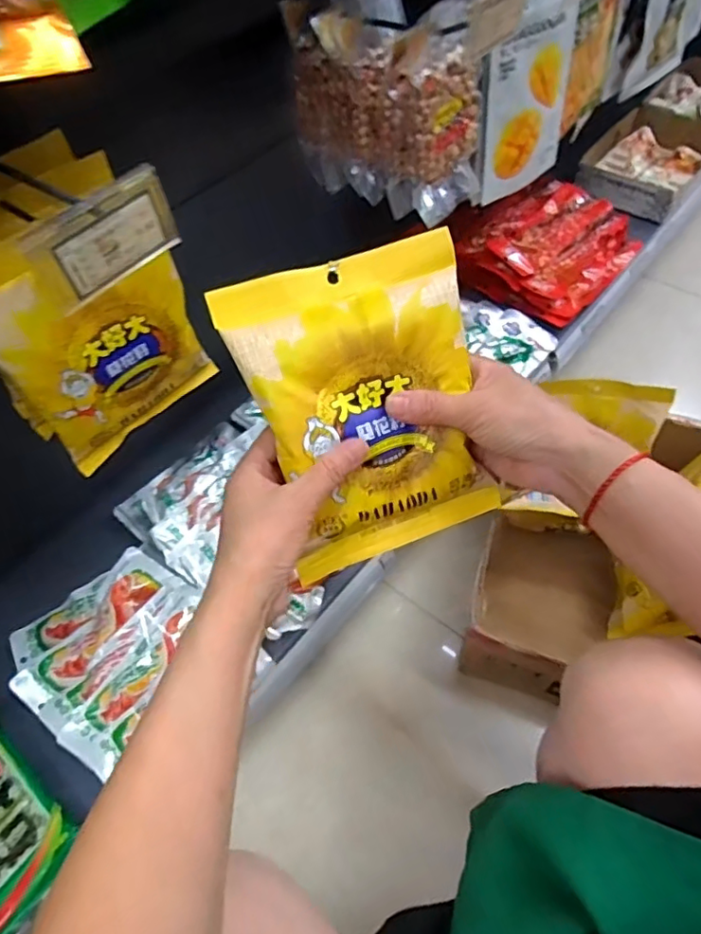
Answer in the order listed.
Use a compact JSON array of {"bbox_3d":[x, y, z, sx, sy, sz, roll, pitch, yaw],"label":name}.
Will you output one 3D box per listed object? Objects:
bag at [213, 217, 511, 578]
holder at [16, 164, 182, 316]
[{"bbox_3d":[0.015,-0.033,0.371,0.147,0.195,0.036,-19,19,-10],"label":"bag"},{"bbox_3d":[-0.132,-0.123,0.310,0.011,0.044,0.081,37,67,25],"label":"holder"}]

